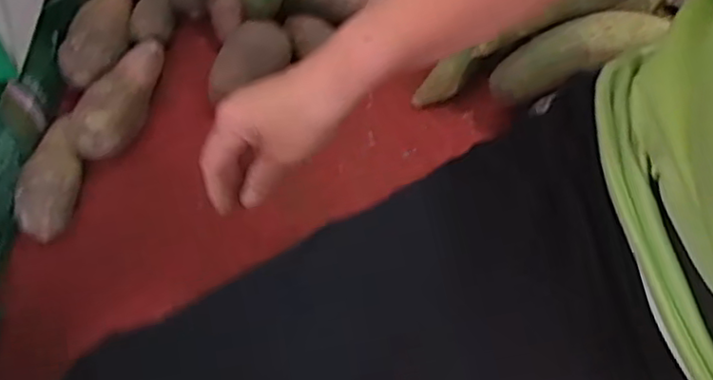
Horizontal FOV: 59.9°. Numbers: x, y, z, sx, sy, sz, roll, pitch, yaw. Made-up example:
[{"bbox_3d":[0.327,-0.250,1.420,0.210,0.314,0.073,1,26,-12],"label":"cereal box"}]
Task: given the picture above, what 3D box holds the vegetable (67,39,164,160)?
[{"bbox_3d":[-0.281,-0.114,0.740,0.062,0.062,0.166,13,67,9],"label":"vegetable"}]

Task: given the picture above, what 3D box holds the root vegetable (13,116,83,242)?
[{"bbox_3d":[-0.347,-0.016,0.708,0.058,0.049,0.144,3,65,4],"label":"root vegetable"}]

